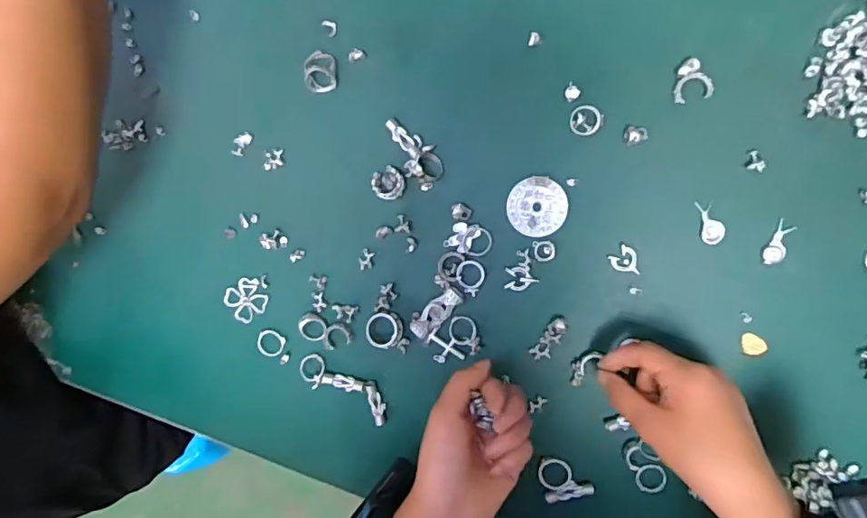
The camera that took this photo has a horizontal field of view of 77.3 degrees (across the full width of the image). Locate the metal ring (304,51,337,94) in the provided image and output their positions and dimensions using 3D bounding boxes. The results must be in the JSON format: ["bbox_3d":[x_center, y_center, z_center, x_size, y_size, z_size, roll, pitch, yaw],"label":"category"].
[{"bbox_3d":[-0.084,-0.140,0.401,0.021,0.018,0.029,5,99,10],"label":"metal ring"}]

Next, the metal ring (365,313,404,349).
[{"bbox_3d":[-0.038,0.054,0.416,0.028,0.015,0.028,2,99,11],"label":"metal ring"}]

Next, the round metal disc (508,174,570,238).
[{"bbox_3d":[0.075,-0.038,0.395,0.041,0.004,0.042,1,96,9],"label":"round metal disc"}]

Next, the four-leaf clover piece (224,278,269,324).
[{"bbox_3d":[-0.153,0.034,0.445,0.032,0.007,0.032,2,99,11],"label":"four-leaf clover piece"}]

